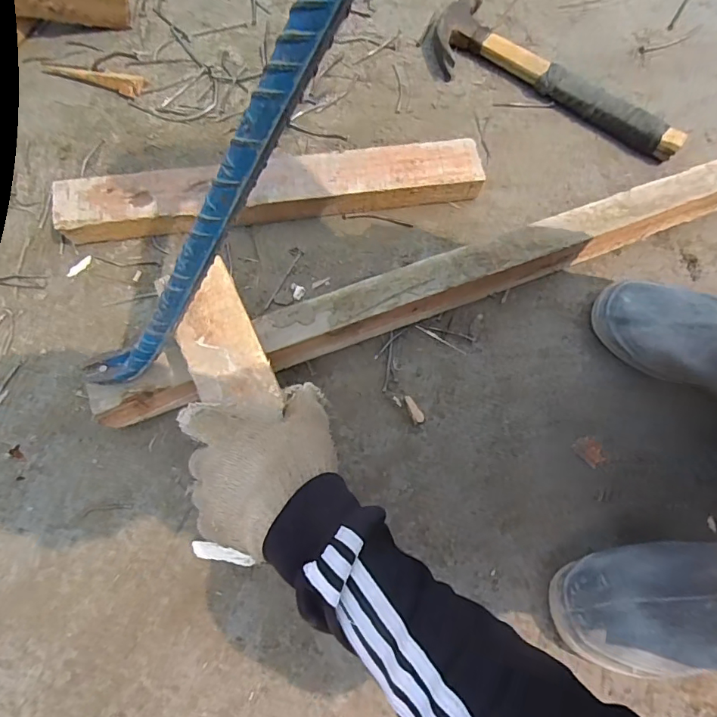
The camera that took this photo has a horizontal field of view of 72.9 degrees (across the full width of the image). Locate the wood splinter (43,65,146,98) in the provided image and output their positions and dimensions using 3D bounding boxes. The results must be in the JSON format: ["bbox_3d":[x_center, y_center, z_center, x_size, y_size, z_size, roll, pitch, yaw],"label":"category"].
[{"bbox_3d":[-0.323,-0.346,0.593,0.128,0.010,0.029,16,74,2],"label":"wood splinter"}]

